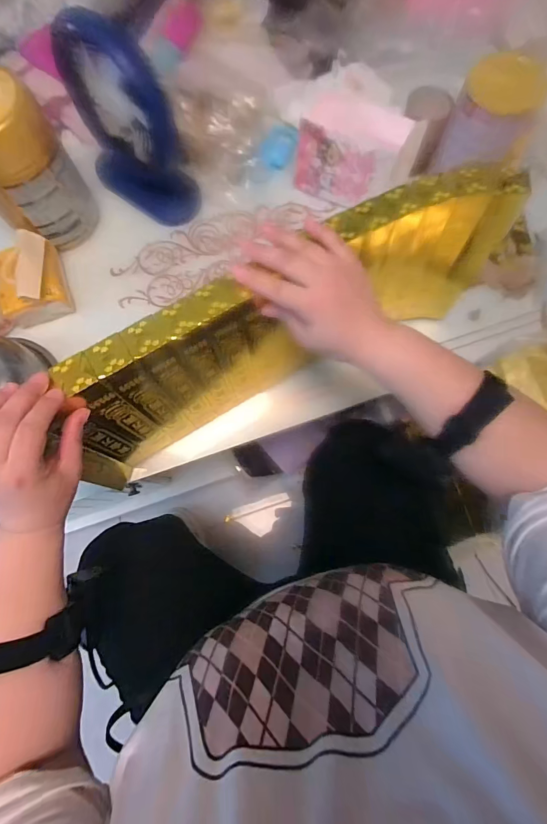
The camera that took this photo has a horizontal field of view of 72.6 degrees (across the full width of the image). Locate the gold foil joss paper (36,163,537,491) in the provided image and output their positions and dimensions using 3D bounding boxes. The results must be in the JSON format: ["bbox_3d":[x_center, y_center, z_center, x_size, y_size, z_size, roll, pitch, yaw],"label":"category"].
[{"bbox_3d":[0.016,-0.092,0.438,0.553,0.223,0.072,-28,77,-7],"label":"gold foil joss paper"}]

